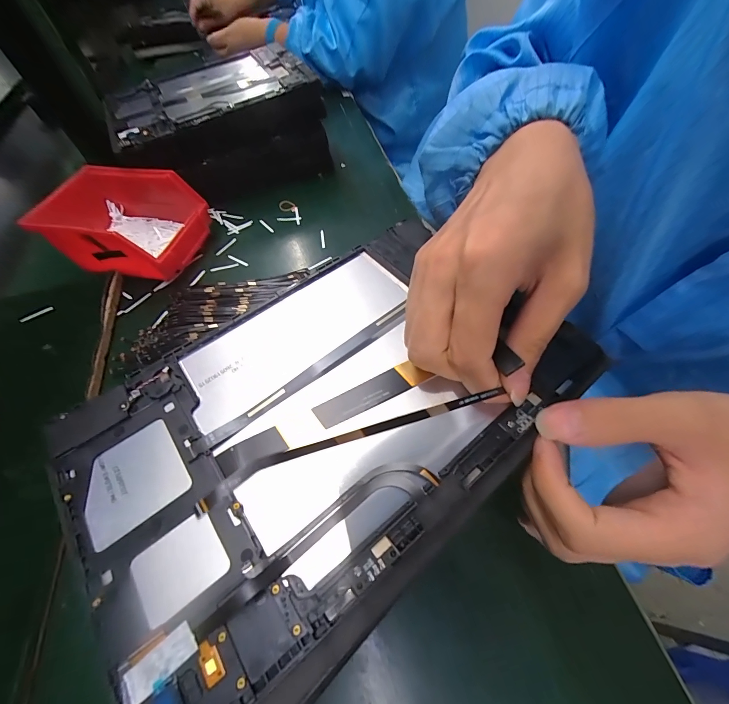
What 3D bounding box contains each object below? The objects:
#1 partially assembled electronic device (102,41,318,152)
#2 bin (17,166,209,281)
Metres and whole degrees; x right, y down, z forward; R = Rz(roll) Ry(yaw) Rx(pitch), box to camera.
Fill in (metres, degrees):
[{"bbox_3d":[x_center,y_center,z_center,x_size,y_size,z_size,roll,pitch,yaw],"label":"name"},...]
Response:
[{"bbox_3d":[-0.198,-0.327,0.407,0.240,0.008,0.154,-27,62,-7],"label":"partially assembled electronic device"},{"bbox_3d":[-0.265,-0.144,0.365,0.152,0.062,0.106,9,58,11],"label":"bin"}]

